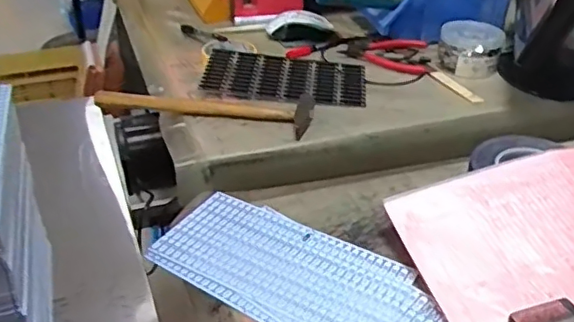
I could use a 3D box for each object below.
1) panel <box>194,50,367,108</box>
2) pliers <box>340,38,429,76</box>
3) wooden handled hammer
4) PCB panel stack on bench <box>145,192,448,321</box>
[{"bbox_3d":[-0.003,-0.125,0.889,0.237,0.014,0.123,8,42,0],"label":"panel"},{"bbox_3d":[0.160,-0.176,0.973,0.133,0.012,0.126,8,34,11],"label":"pliers"},{"bbox_3d":[-0.113,-0.081,0.827,0.296,0.036,0.083,6,34,8],"label":"wooden handled hammer"},{"bbox_3d":[0.012,0.106,0.562,0.276,0.010,0.131,22,39,29],"label":"PCB panel stack on bench"}]

